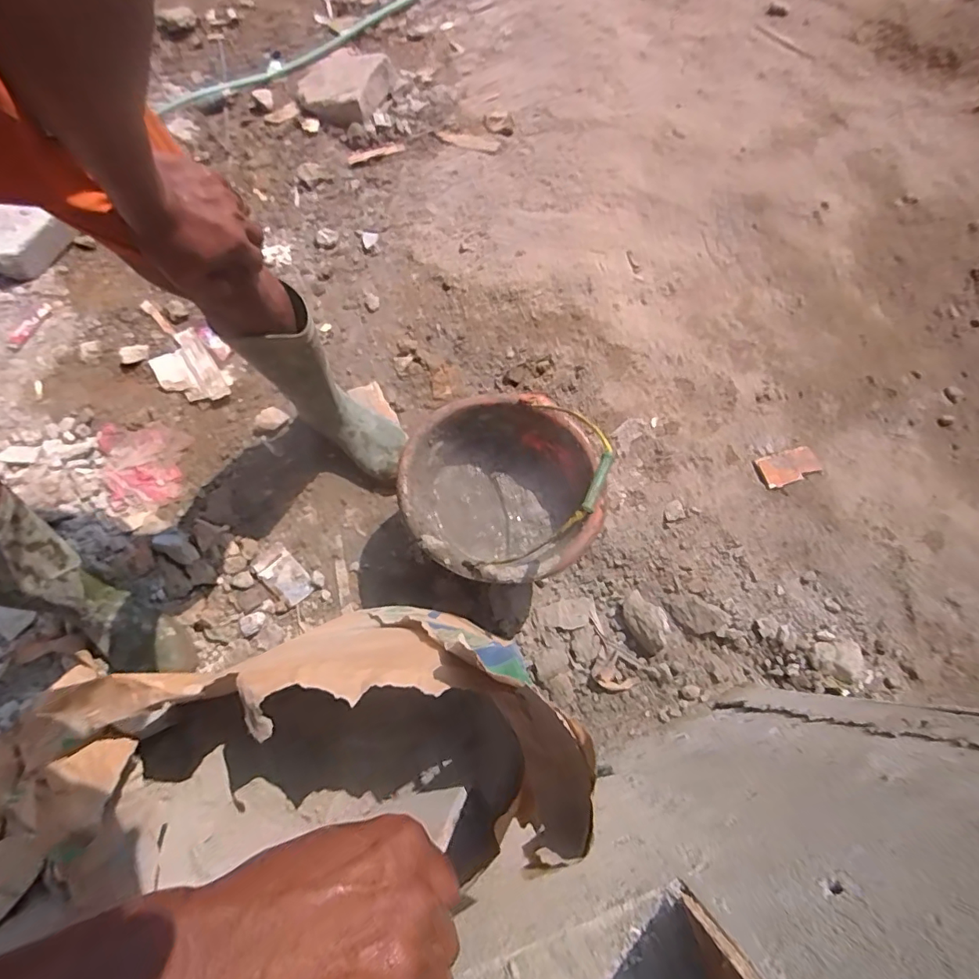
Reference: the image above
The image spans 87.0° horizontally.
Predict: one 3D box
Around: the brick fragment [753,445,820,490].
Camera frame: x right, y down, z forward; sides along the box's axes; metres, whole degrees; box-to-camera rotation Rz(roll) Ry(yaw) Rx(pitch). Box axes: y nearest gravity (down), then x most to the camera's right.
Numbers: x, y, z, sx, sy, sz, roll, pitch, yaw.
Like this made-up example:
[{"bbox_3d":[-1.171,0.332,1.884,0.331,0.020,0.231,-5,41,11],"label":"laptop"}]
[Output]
[{"bbox_3d":[0.538,-0.042,0.929,0.101,0.016,0.060,-16,68,-5],"label":"brick fragment"}]

